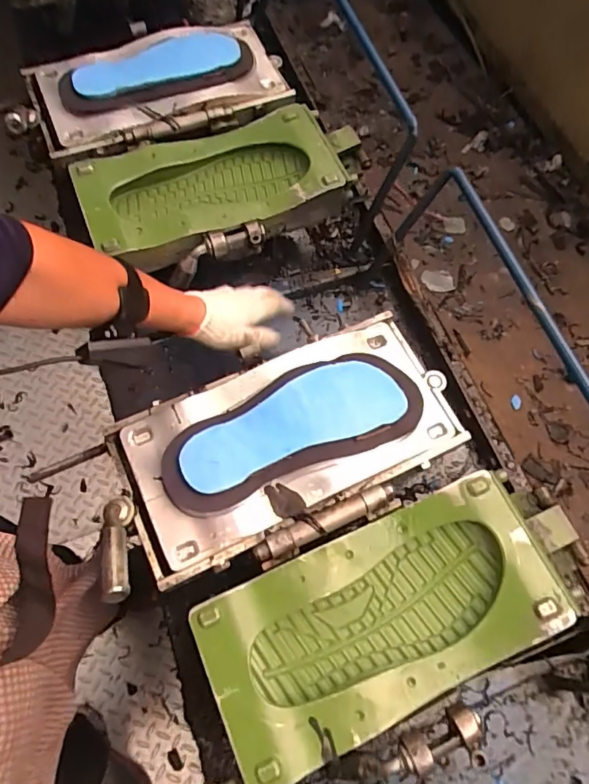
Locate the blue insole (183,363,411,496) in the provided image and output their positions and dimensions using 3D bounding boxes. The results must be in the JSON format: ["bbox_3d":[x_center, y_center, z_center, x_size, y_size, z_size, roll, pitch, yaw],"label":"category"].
[{"bbox_3d":[-0.004,0.031,0.573,0.246,0.015,0.086,-21,71,-6],"label":"blue insole"}]

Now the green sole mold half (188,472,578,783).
[{"bbox_3d":[0.107,0.216,0.532,0.397,0.064,0.188,-23,71,-7],"label":"green sole mold half"}]

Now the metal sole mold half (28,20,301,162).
[{"bbox_3d":[-0.219,-0.493,0.824,0.389,0.074,0.239,-16,71,-5],"label":"metal sole mold half"}]

